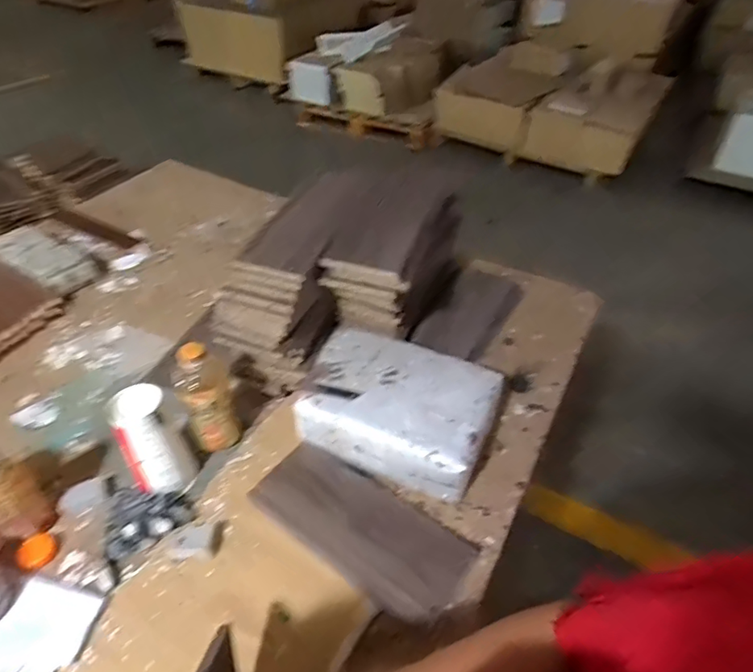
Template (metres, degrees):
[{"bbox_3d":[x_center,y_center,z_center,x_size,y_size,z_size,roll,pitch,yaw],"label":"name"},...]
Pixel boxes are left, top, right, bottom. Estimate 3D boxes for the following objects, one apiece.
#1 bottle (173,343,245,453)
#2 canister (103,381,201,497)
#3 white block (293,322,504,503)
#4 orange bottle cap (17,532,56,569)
[{"bbox_3d":[-0.246,0.089,0.766,0.080,0.191,0.068,-28,50,-27],"label":"bottle"},{"bbox_3d":[-0.305,0.147,0.715,0.080,0.166,0.073,-20,47,-21],"label":"canister"},{"bbox_3d":[0.029,0.104,0.798,0.282,0.088,0.201,18,48,17],"label":"white block"},{"bbox_3d":[-0.445,0.281,0.685,0.042,0.020,0.035,-32,53,-30],"label":"orange bottle cap"}]

